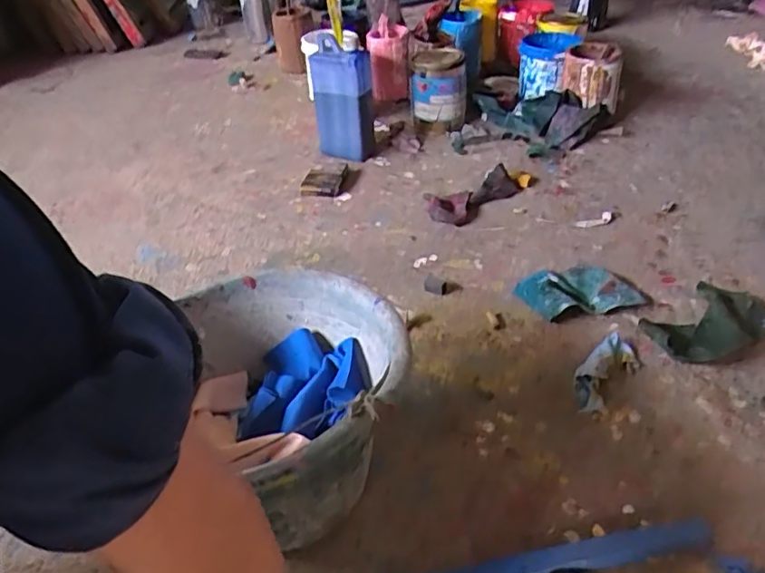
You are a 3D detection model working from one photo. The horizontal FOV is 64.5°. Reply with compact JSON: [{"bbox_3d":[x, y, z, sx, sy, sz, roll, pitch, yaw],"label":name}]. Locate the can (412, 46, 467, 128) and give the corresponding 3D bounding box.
[{"bbox_3d":[0.112,-0.393,1.206,0.103,0.134,0.110,2,37,8],"label":"can"}]

